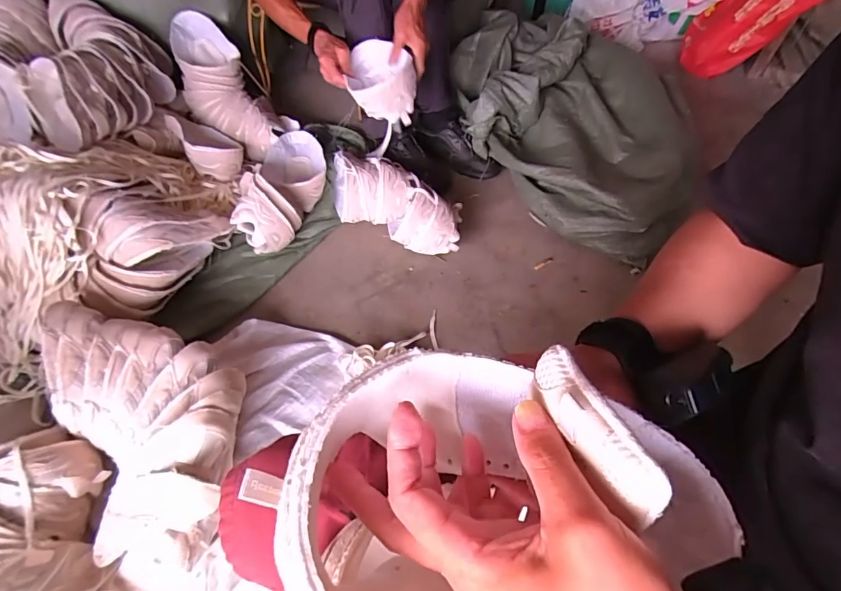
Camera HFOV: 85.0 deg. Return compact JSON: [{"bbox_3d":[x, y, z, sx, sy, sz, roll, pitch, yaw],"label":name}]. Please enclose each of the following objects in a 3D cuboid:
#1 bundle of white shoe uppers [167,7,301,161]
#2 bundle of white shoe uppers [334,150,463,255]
[{"bbox_3d":[-0.557,-0.595,1.321,0.227,0.106,0.490,-30,81,-23],"label":"bundle of white shoe uppers"},{"bbox_3d":[-0.077,-0.243,1.169,0.414,0.147,0.162,27,56,19],"label":"bundle of white shoe uppers"}]

